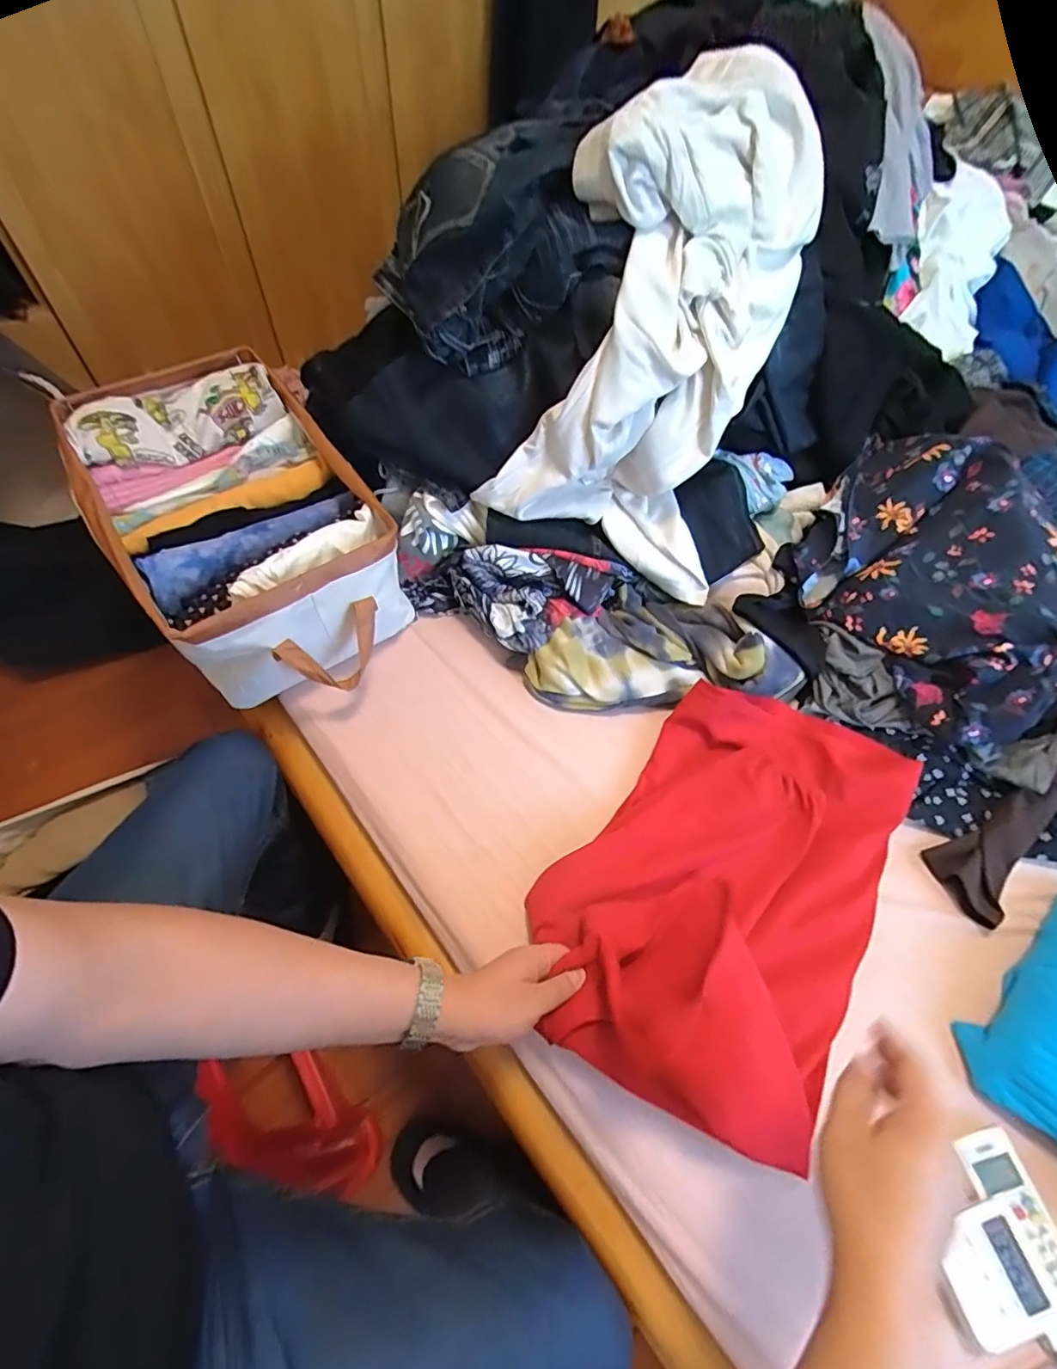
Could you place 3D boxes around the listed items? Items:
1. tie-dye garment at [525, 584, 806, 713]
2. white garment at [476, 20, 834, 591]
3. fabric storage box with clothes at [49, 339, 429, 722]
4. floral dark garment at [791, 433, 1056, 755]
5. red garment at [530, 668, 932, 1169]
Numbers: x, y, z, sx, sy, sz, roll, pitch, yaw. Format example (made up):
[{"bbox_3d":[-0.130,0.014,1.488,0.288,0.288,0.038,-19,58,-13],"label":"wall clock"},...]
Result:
[{"bbox_3d":[0.177,-0.061,0.746,0.352,0.069,0.172,0,57,-4],"label":"tie-dye garment"},{"bbox_3d":[0.152,-0.433,0.706,0.318,0.422,0.370,14,57,5],"label":"white garment"},{"bbox_3d":[-0.381,-0.207,0.743,0.303,0.179,0.506,-29,63,-21],"label":"fabric storage box with clothes"},{"bbox_3d":[0.550,-0.164,0.741,0.327,0.132,0.427,32,61,16],"label":"floral dark garment"},{"bbox_3d":[0.223,0.167,0.562,0.290,0.139,0.469,32,60,16],"label":"red garment"}]

